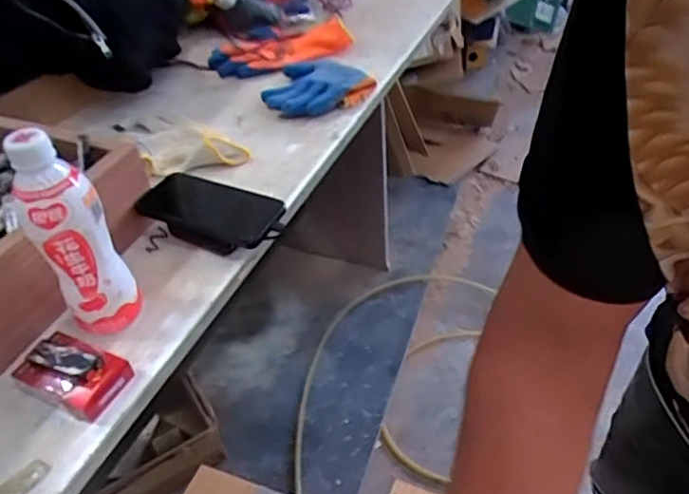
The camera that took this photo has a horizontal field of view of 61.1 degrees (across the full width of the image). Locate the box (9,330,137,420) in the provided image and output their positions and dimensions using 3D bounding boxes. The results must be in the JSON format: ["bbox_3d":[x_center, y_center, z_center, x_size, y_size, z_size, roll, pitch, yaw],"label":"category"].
[{"bbox_3d":[-0.242,0.112,0.519,0.088,0.035,0.060,16,46,22],"label":"box"}]

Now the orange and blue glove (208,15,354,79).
[{"bbox_3d":[-0.108,-0.370,1.075,0.274,0.031,0.193,-25,46,-21],"label":"orange and blue glove"}]

